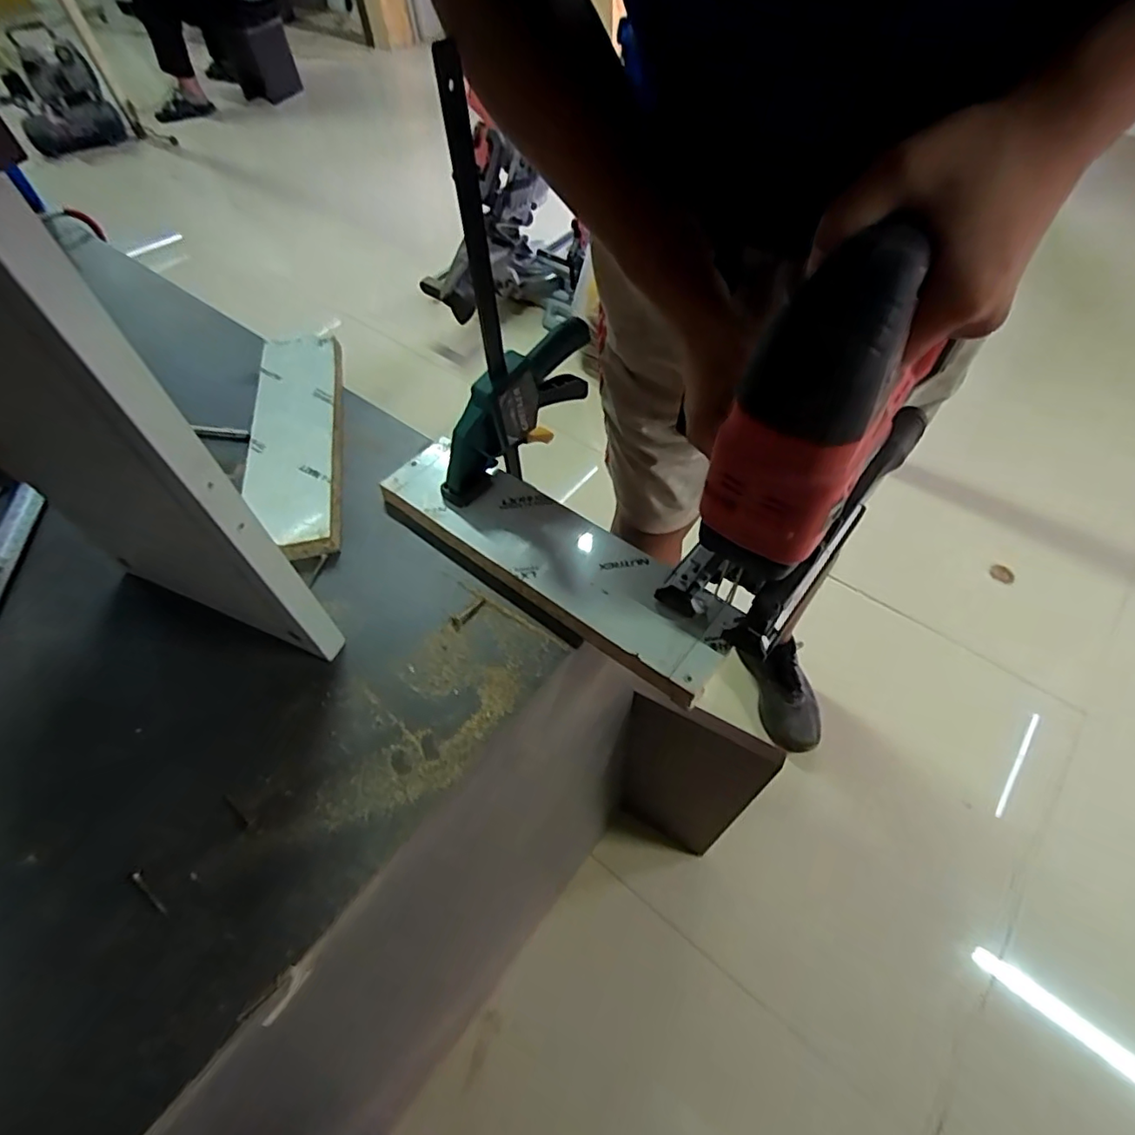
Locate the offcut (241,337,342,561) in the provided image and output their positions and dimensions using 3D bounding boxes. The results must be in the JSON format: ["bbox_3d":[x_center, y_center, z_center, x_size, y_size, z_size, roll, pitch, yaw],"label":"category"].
[{"bbox_3d":[-0.243,-0.123,0.518,0.077,0.022,0.273,-11,55,-4],"label":"offcut"}]

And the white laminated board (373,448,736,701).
[{"bbox_3d":[-0.019,-0.014,0.440,0.303,0.025,0.077,32,63,24],"label":"white laminated board"}]

